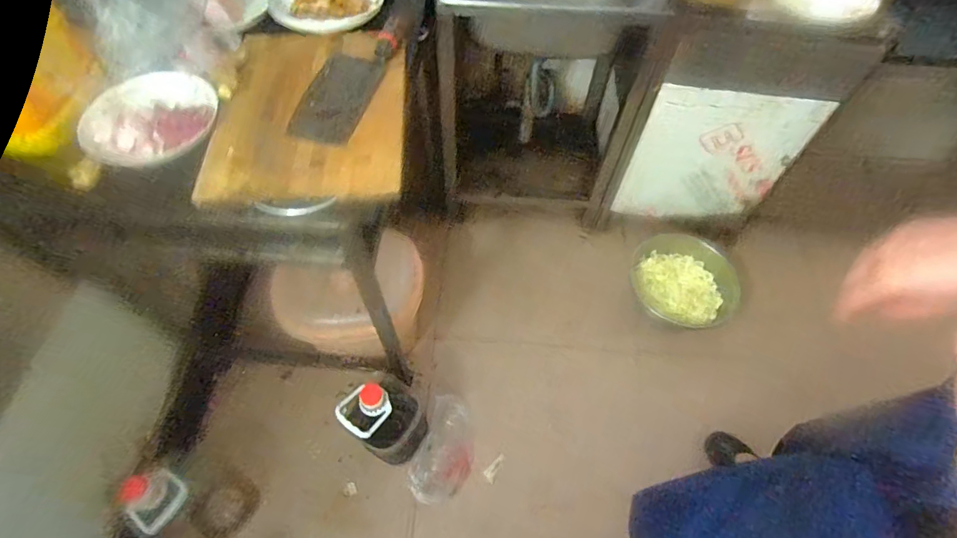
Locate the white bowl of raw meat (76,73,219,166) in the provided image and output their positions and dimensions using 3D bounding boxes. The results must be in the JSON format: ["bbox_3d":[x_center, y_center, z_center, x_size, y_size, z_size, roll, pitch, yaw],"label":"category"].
[{"bbox_3d":[-0.476,-0.219,0.688,0.189,0.040,0.186,-3,54,4],"label":"white bowl of raw meat"}]

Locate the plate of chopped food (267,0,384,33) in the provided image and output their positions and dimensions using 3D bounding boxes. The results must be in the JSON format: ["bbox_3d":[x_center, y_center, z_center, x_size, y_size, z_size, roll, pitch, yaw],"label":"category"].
[{"bbox_3d":[-0.272,-0.483,0.834,0.188,0.031,0.196,1,58,-1],"label":"plate of chopped food"}]

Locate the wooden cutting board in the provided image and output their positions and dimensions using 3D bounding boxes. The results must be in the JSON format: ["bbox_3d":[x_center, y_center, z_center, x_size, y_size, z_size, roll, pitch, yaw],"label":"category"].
[{"bbox_3d":[-0.255,-0.253,0.714,0.276,0.030,0.353,-1,59,-2],"label":"wooden cutting board"}]

